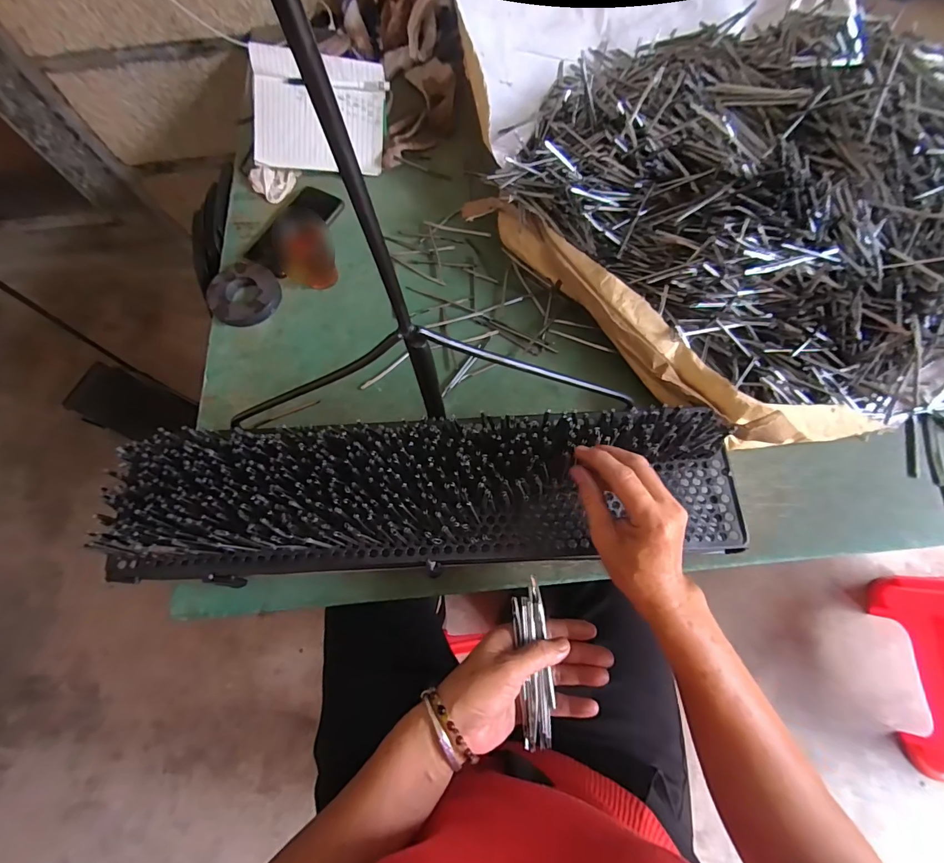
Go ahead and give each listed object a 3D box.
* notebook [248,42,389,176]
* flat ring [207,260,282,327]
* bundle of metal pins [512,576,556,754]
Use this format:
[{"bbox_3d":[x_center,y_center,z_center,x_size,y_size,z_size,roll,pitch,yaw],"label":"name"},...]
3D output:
[{"bbox_3d":[-0.238,-0.501,0.653,0.197,0.033,0.168,4,98,-6],"label":"notebook"},{"bbox_3d":[-0.320,-0.195,0.584,0.093,0.021,0.095,-1,69,2],"label":"flat ring"},{"bbox_3d":[0.050,0.193,0.353,0.029,0.013,0.128,0,74,2],"label":"bundle of metal pins"}]

